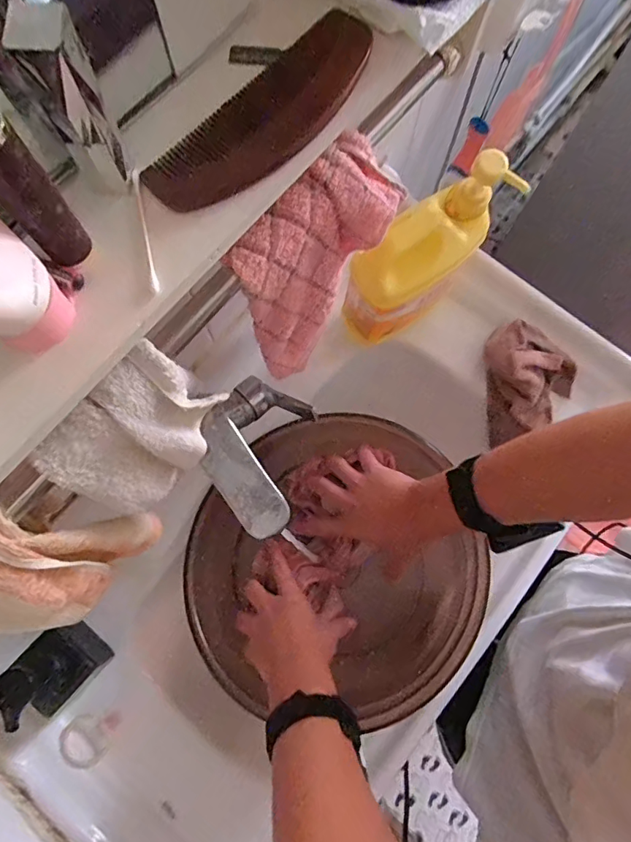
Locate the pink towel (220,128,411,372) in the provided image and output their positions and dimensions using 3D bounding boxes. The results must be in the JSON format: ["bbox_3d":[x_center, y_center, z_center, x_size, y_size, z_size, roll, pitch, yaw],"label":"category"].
[{"bbox_3d":[0.001,-0.123,0.420,0.058,0.168,0.145,41,79,8],"label":"pink towel"}]

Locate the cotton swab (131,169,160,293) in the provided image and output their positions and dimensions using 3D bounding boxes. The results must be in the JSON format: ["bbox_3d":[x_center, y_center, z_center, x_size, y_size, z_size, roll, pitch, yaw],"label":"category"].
[{"bbox_3d":[-0.088,-0.100,0.259,0.004,0.005,0.070,-12,77,-4],"label":"cotton swab"}]

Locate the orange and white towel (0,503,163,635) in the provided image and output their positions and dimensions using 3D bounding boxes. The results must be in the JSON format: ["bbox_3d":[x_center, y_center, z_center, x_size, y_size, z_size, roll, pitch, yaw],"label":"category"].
[{"bbox_3d":[-0.195,0.107,0.358,0.053,0.164,0.121,39,79,8],"label":"orange and white towel"}]

